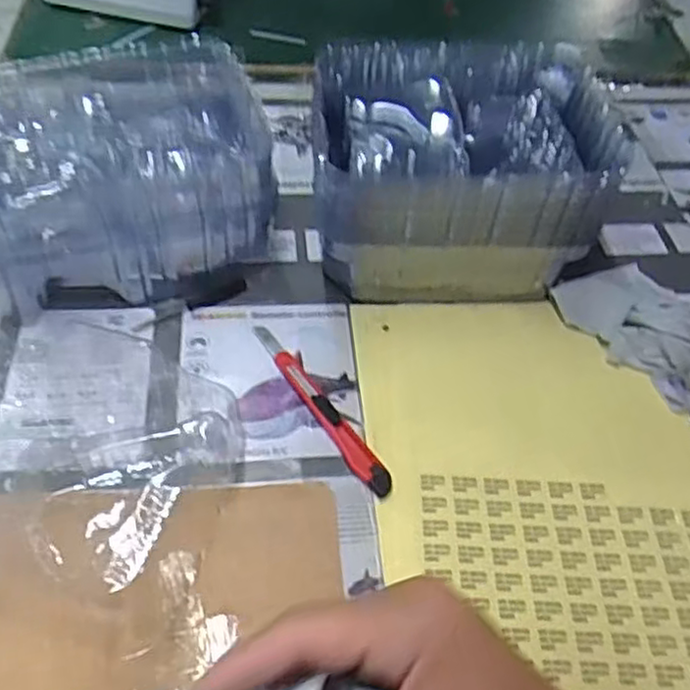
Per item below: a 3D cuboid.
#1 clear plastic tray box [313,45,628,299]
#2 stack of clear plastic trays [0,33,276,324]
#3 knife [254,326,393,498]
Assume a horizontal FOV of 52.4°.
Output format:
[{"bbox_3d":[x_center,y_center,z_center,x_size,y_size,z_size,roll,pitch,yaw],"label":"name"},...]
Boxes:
[{"bbox_3d":[0.079,-0.129,0.532,0.203,0.120,0.169,1,51,-5],"label":"clear plastic tray box"},{"bbox_3d":[-0.169,-0.124,0.512,0.211,0.109,0.180,-13,53,-15],"label":"stack of clear plastic trays"},{"bbox_3d":[-0.017,0.038,0.460,0.018,0.007,0.151,-25,57,-23],"label":"knife"}]

